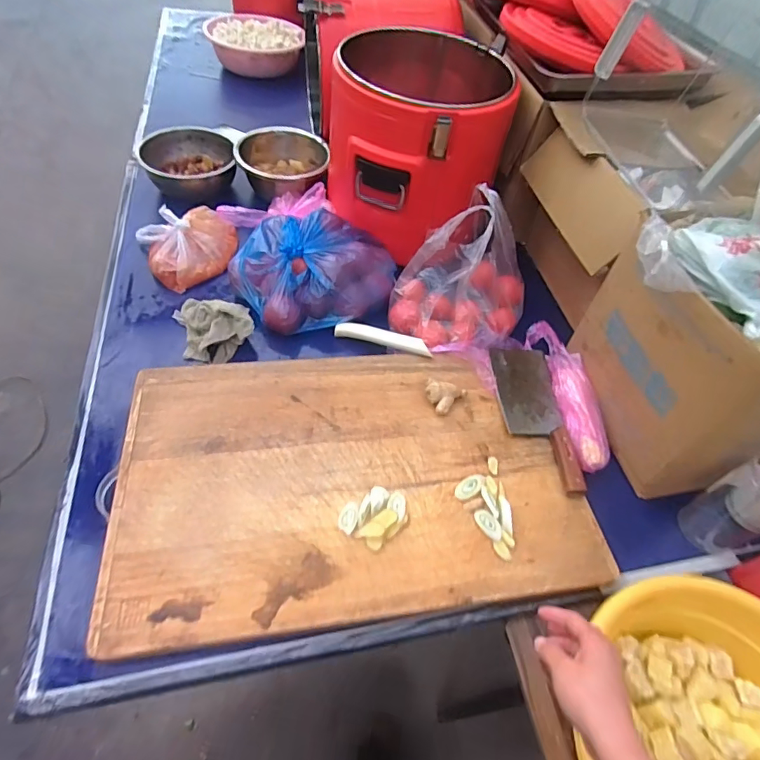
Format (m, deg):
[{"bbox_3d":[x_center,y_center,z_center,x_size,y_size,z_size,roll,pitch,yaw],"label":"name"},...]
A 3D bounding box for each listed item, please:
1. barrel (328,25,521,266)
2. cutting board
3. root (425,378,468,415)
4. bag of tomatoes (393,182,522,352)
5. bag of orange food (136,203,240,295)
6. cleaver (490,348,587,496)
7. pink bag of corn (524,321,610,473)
[{"bbox_3d":[0.095,-0.511,1.026,0.393,0.309,0.314,-33,62,-28],"label":"barrel"},{"bbox_3d":[-0.044,0.134,0.743,0.667,0.028,0.445,-5,52,-10],"label":"cutting board"},{"bbox_3d":[0.113,0.031,0.826,0.070,0.034,0.056,13,51,4],"label":"root"},{"bbox_3d":[0.169,-0.197,0.911,0.271,0.191,0.214,-26,58,-24],"label":"bag of tomatoes"},{"bbox_3d":[-0.397,-0.301,1.006,0.194,0.089,0.188,-20,56,-21],"label":"bag of orange food"},{"bbox_3d":[0.267,0.057,0.830,0.103,0.023,0.298,2,51,-4],"label":"cleaver"},{"bbox_3d":[0.337,0.012,0.850,0.070,0.046,0.310,-3,51,-8],"label":"pink bag of corn"}]

